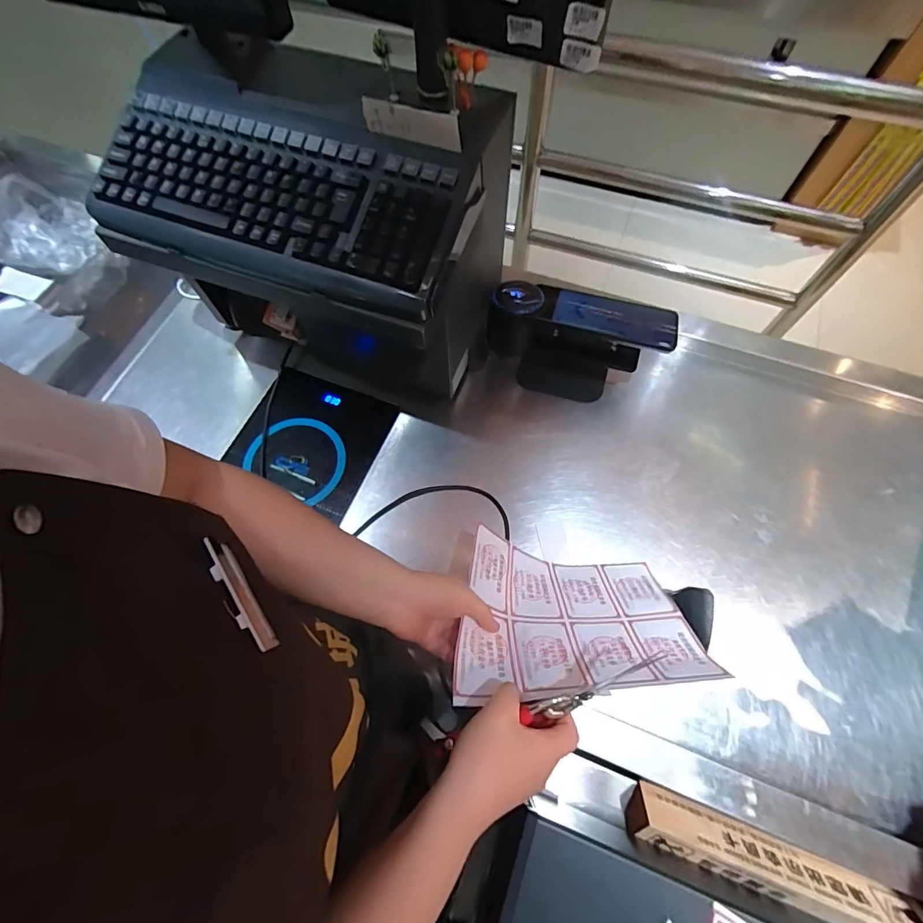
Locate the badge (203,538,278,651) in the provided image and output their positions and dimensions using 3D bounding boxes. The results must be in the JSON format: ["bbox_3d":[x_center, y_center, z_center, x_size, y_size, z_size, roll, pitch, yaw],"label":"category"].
[{"bbox_3d":[-0.124,0.074,0.249,0.008,0.019,0.069,-30,86,-11],"label":"badge"}]

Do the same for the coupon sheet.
[{"bbox_3d":[0.111,0.146,0.456,0.228,0.051,0.185,0,24,0],"label":"coupon sheet"}]

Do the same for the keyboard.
[{"bbox_3d":[-0.190,-0.275,0.461,0.405,0.046,0.199,20,95,10],"label":"keyboard"}]

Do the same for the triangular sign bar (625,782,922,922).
[{"bbox_3d":[0.298,0.382,0.416,0.260,0.039,0.046,18,69,9],"label":"triangular sign bar"}]

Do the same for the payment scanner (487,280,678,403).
[{"bbox_3d":[0.158,-0.165,0.628,0.234,0.119,0.098,19,69,10],"label":"payment scanner"}]

